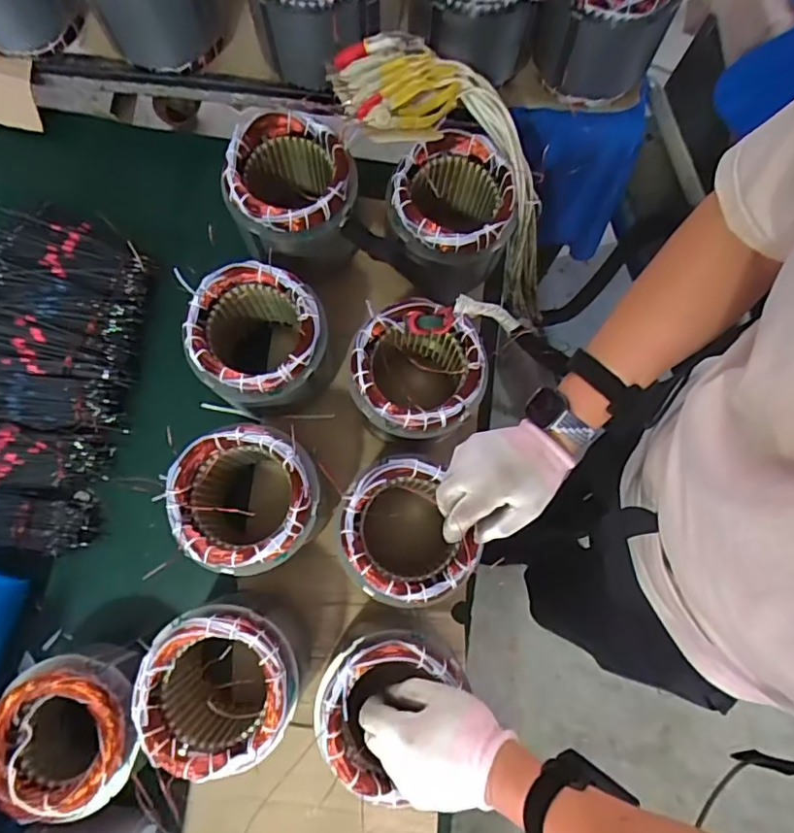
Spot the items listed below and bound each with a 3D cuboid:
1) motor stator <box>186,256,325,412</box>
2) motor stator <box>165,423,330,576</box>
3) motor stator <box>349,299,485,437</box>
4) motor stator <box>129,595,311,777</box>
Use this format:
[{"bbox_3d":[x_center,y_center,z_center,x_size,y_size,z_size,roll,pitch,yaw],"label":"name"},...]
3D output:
[{"bbox_3d":[-0.155,-0.079,0.653,0.149,0.177,0.138,0,79,-1],"label":"motor stator"},{"bbox_3d":[-0.153,0.090,0.602,0.137,0.132,0.142,0,79,-1],"label":"motor stator"},{"bbox_3d":[0.022,-0.042,0.639,0.139,0.129,0.135,0,79,-1],"label":"motor stator"},{"bbox_3d":[-0.173,0.272,0.592,0.143,0.164,0.142,0,79,-1],"label":"motor stator"}]

